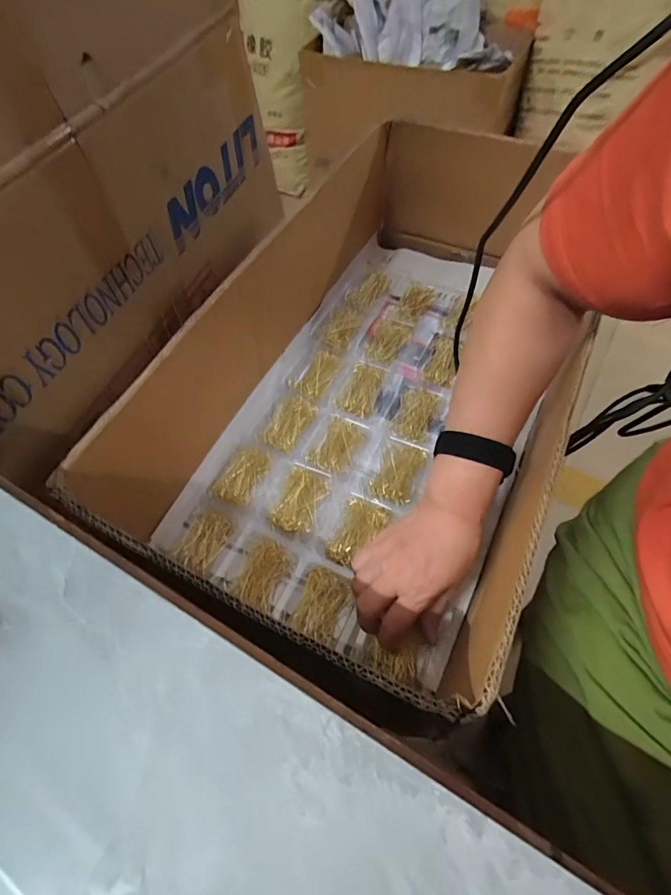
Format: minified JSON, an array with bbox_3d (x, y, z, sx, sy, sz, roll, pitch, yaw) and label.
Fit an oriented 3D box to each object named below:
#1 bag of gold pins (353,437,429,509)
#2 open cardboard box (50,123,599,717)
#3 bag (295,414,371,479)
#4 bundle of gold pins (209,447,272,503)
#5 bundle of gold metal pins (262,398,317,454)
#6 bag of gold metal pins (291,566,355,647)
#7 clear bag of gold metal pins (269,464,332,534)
[{"bbox_3d":[0.063,0.026,0.505,0.059,0.014,0.082,23,61,17],"label":"bag of gold pins"},{"bbox_3d":[0.065,-0.122,0.517,0.312,0.185,0.656,21,61,16],"label":"open cardboard box"},{"bbox_3d":[-0.002,-0.002,0.535,0.065,0.017,0.079,19,60,15],"label":"bag"},{"bbox_3d":[-0.105,0.028,0.518,0.044,0.020,0.073,22,61,16],"label":"bundle of gold pins"},{"bbox_3d":[-0.057,-0.031,0.552,0.045,0.012,0.071,24,61,18],"label":"bundle of gold metal pins"},{"bbox_3d":[-0.013,0.147,0.437,0.045,0.019,0.063,19,60,15],"label":"bag of gold metal pins"},{"bbox_3d":[-0.038,0.054,0.491,0.046,0.014,0.072,17,59,14],"label":"clear bag of gold metal pins"}]

